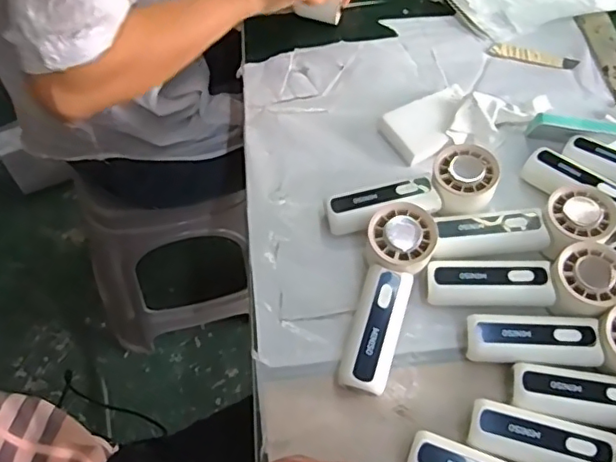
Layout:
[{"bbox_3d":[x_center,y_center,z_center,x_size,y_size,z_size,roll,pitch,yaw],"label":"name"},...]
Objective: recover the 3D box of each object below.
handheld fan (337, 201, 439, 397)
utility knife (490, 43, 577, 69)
[{"bbox_3d":[0.063,0.052,0.466,0.055,0.032,0.159,17,73,7],"label":"handheld fan"},{"bbox_3d":[0.260,-0.201,0.656,0.100,0.004,0.021,12,60,2],"label":"utility knife"}]

